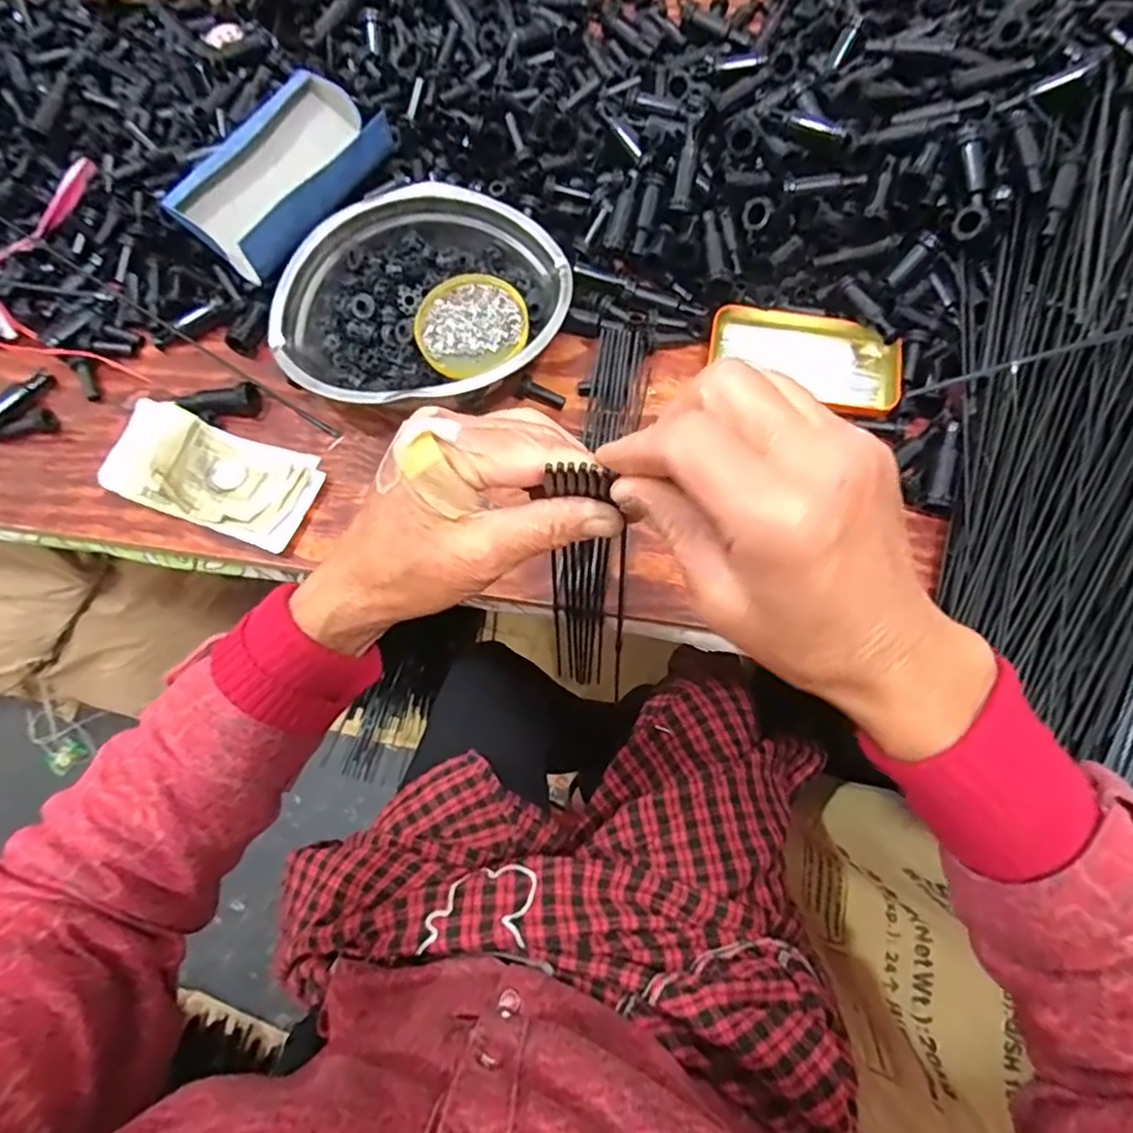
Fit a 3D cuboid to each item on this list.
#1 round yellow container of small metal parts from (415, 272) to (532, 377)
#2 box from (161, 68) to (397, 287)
[{"bbox_3d":[-0.072,-0.183,0.511,0.083,0.020,0.085,0,72,0],"label":"round yellow container of small metal parts"},{"bbox_3d":[-0.221,-0.315,0.523,0.113,0.039,0.173,35,75,11],"label":"box"}]

